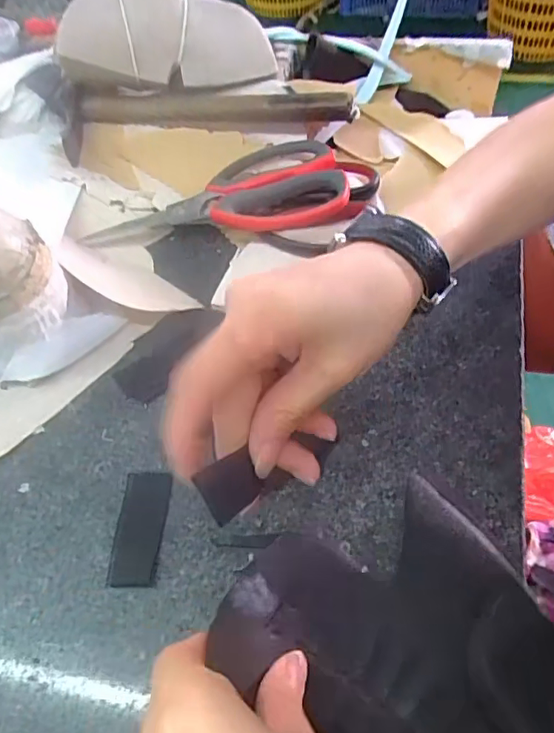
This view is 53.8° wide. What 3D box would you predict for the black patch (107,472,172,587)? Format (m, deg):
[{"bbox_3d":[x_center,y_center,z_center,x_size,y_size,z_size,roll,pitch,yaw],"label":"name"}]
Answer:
[{"bbox_3d":[-0.070,0.082,0.279,0.025,0.004,0.058,-3,55,7],"label":"black patch"}]

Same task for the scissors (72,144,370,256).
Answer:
[{"bbox_3d":[-0.033,-0.129,0.403,0.210,0.025,0.103,-3,52,1],"label":"scissors"}]

